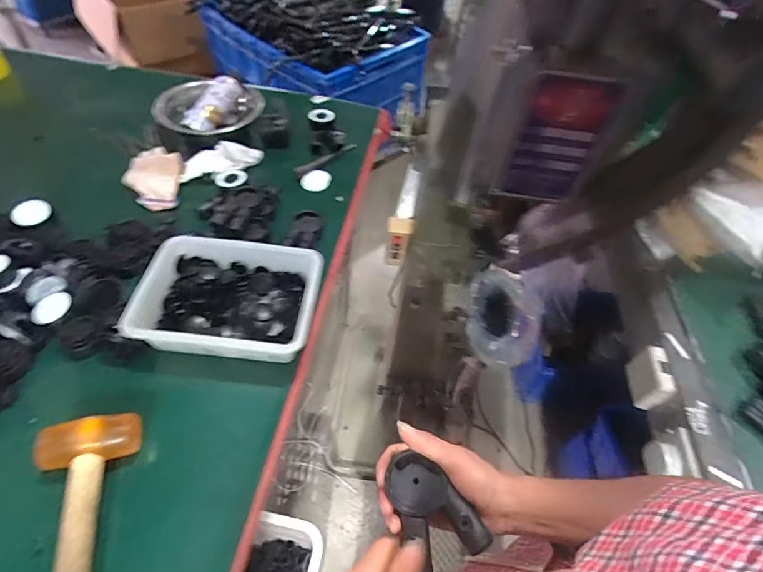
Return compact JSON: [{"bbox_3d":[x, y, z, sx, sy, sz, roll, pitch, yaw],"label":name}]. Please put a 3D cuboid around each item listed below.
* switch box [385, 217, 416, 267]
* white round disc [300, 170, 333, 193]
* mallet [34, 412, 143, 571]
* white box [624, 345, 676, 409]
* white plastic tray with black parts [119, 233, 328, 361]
[{"bbox_3d":[0.035,-0.098,0.923,0.054,0.109,0.047,9,50,2],"label":"switch box"},{"bbox_3d":[-0.129,-0.209,0.838,0.059,0.013,0.059,3,50,-3],"label":"white round disc"},{"bbox_3d":[-0.303,0.261,0.410,0.090,0.041,0.280,-7,51,-11],"label":"mallet"},{"bbox_3d":[0.480,0.160,0.764,0.028,0.084,0.098,9,50,2],"label":"white box"},{"bbox_3d":[-0.216,0.021,0.604,0.228,0.065,0.171,6,50,0],"label":"white plastic tray with black parts"}]

